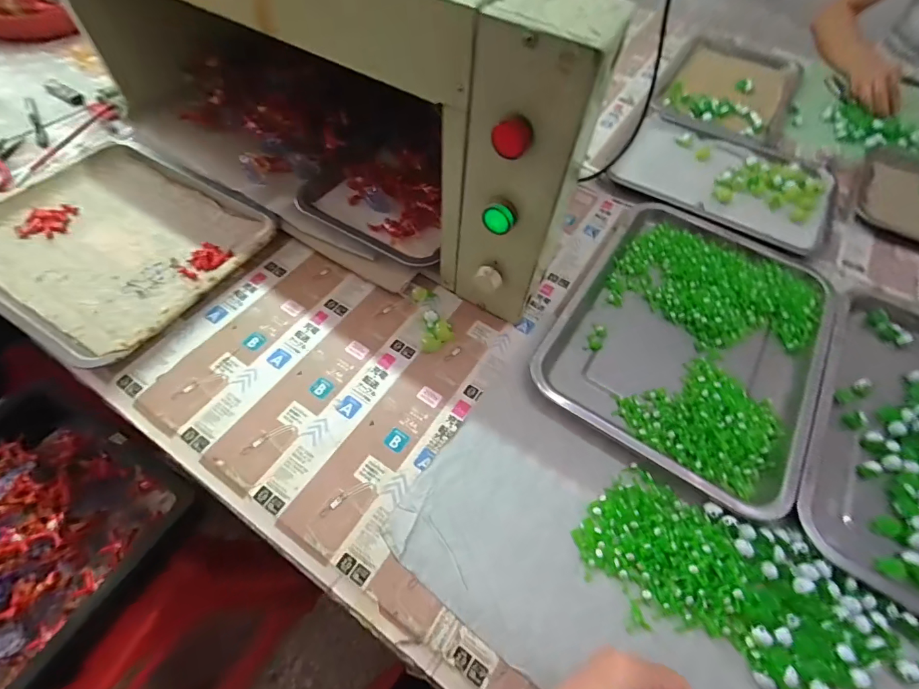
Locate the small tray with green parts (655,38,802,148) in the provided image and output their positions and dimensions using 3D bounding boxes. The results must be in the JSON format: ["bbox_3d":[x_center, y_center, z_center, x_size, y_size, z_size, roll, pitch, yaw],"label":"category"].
[{"bbox_3d":[0.485,-0.470,0.752,0.206,0.033,0.304,29,63,14],"label":"small tray with green parts"}]

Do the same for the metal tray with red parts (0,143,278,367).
[{"bbox_3d":[-0.415,-0.131,0.496,0.329,0.024,0.249,29,61,13],"label":"metal tray with red parts"}]

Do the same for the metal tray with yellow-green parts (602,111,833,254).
[{"bbox_3d":[0.390,-0.251,0.616,0.285,0.023,0.239,34,62,15],"label":"metal tray with yellow-green parts"}]

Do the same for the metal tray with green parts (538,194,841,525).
[{"bbox_3d":[0.261,-0.018,0.475,0.259,0.023,0.345,31,62,14],"label":"metal tray with green parts"}]

